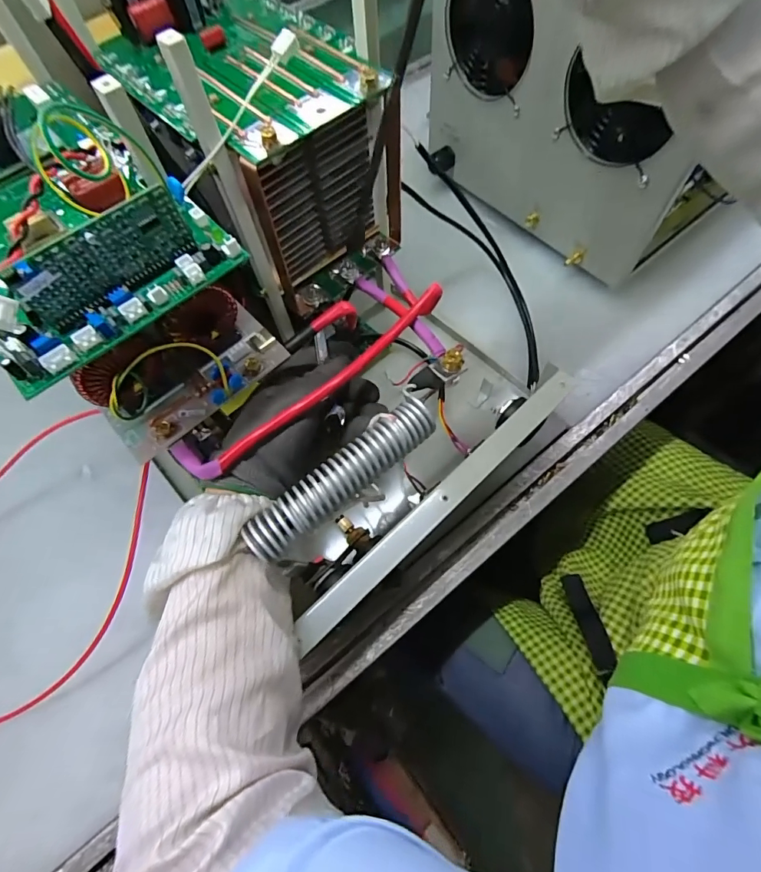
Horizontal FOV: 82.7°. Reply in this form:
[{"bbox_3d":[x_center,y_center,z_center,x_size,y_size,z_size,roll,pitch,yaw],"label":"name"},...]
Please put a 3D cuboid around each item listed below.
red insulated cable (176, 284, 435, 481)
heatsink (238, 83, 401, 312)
[{"bbox_3d":[-0.039,-0.048,0.316,0.233,0.014,0.035,-38,68,-19],"label":"red insulated cable"},{"bbox_3d":[-0.033,-0.182,0.335,0.123,0.121,0.033,-41,69,-16],"label":"heatsink"}]

